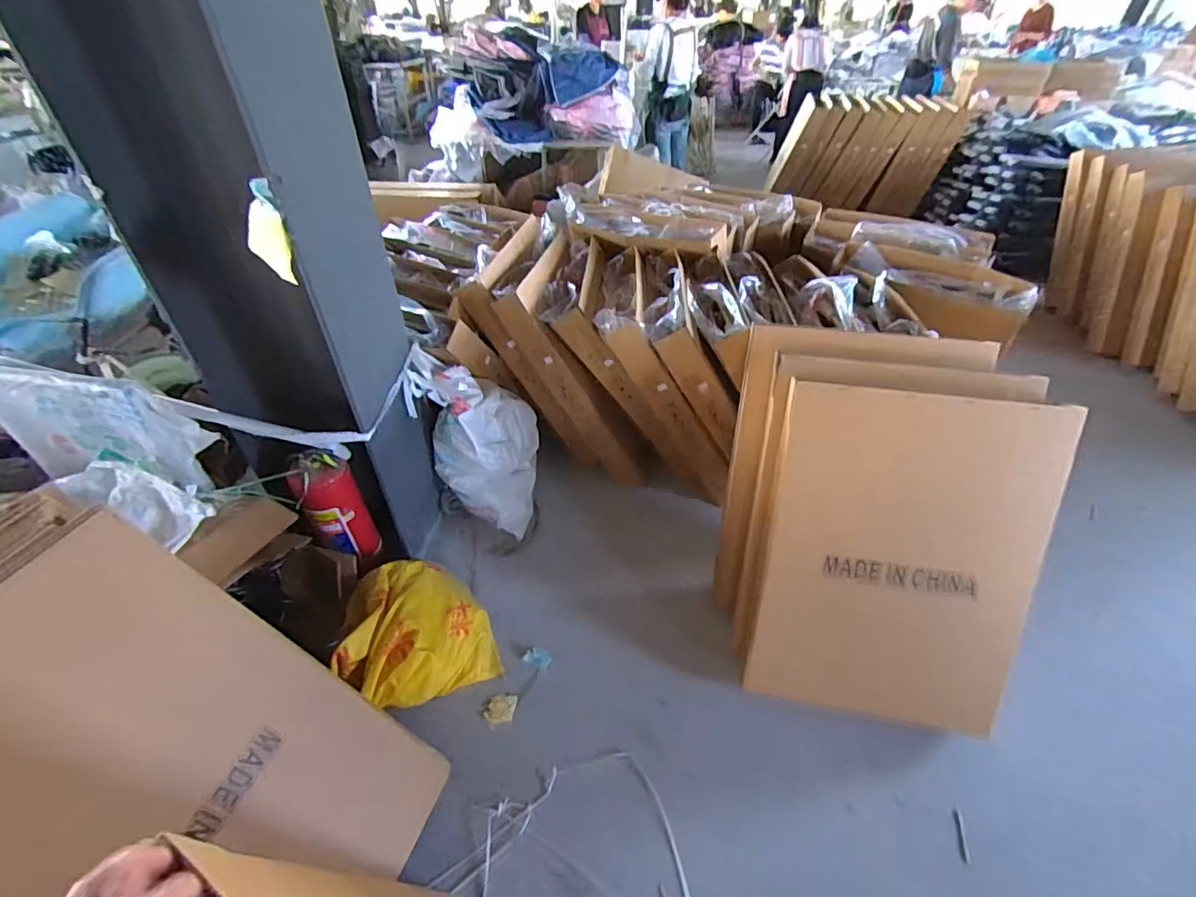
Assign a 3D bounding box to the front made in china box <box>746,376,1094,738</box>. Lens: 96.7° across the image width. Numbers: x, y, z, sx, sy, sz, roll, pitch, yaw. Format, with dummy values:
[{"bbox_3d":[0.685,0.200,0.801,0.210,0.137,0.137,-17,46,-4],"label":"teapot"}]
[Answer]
[{"bbox_3d":[0.718,0.276,1.288,0.597,0.823,0.061,7,15,11],"label":"front made in china box"}]

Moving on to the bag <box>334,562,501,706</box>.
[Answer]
[{"bbox_3d":[-0.516,0.501,1.491,0.394,0.208,0.367,-21,46,-23],"label":"bag"}]

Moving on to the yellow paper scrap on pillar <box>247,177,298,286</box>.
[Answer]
[{"bbox_3d":[-0.641,-0.410,1.040,0.022,0.186,0.110,-1,41,-2],"label":"yellow paper scrap on pillar"}]

